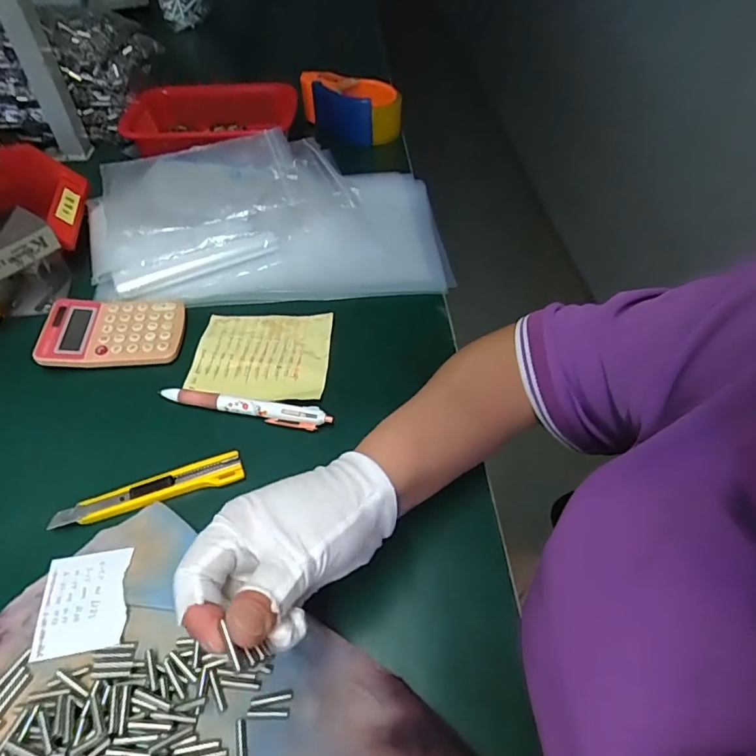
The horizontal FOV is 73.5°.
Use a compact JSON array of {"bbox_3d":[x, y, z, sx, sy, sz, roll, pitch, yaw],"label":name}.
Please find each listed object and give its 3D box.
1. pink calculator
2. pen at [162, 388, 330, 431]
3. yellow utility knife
[{"bbox_3d":[-0.236,-0.043,0.456,0.115,0.015,0.074,-6,50,-4],"label":"pink calculator"},{"bbox_3d":[-0.107,0.022,0.408,0.140,0.014,0.015,9,51,8],"label":"pen"},{"bbox_3d":[-0.161,0.081,0.361,0.128,0.008,0.021,-18,52,-14],"label":"yellow utility knife"}]

